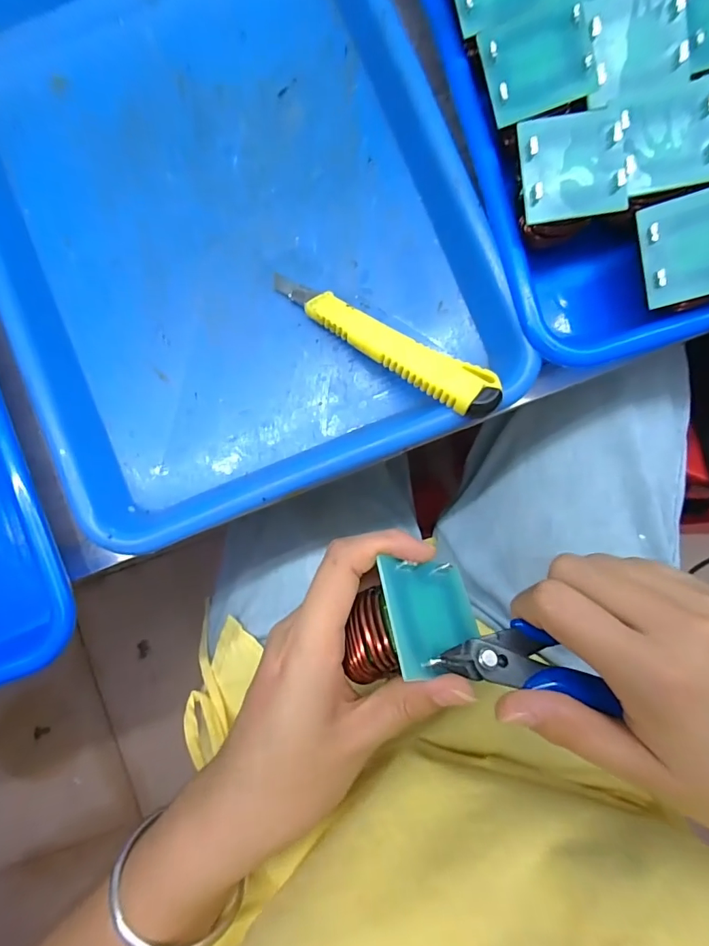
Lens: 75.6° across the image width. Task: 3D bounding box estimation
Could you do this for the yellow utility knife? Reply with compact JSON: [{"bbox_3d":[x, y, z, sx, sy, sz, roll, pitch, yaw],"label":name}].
[{"bbox_3d":[0.013,-0.070,0.237,0.136,0.008,0.023,34,89,16],"label":"yellow utility knife"}]

